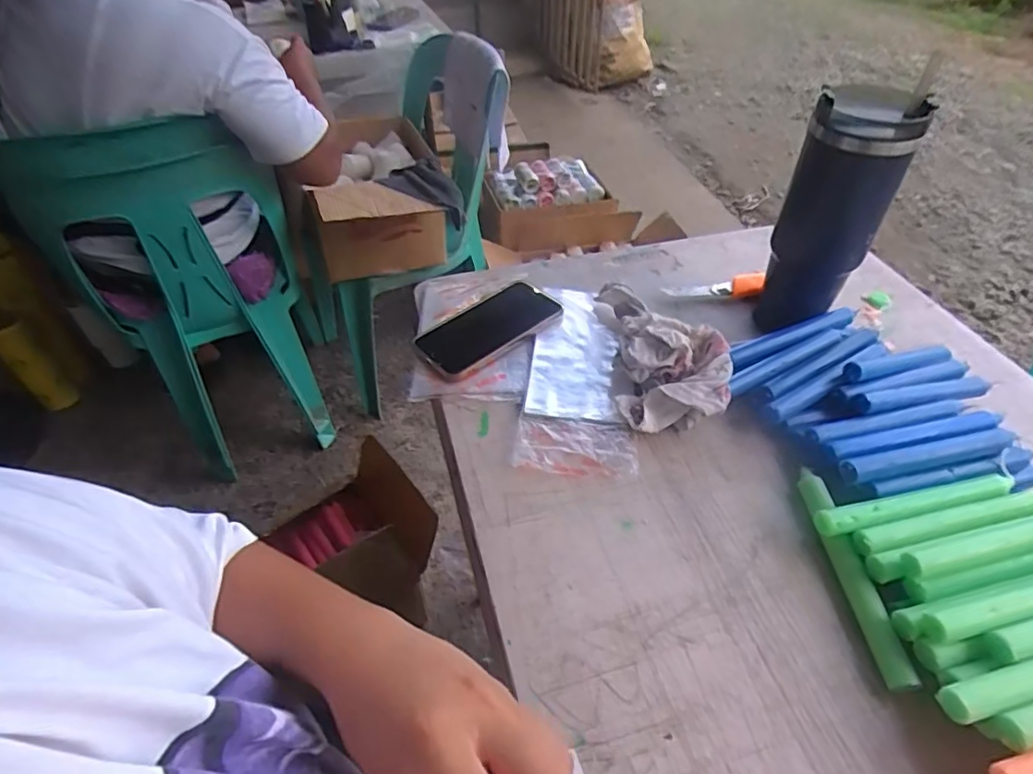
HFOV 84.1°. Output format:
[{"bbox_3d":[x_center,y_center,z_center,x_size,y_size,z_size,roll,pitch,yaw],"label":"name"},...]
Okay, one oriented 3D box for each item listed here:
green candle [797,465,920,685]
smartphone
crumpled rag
[{"bbox_3d":[0.242,0.130,0.418,0.021,0.022,0.163,-2,46,-2],"label":"green candle"},{"bbox_3d":[-0.030,-0.065,0.615,0.157,0.012,0.085,-30,53,-26],"label":"smartphone"},{"bbox_3d":[0.142,-0.042,0.561,0.098,0.056,0.188,-1,46,-1],"label":"crumpled rag"}]

